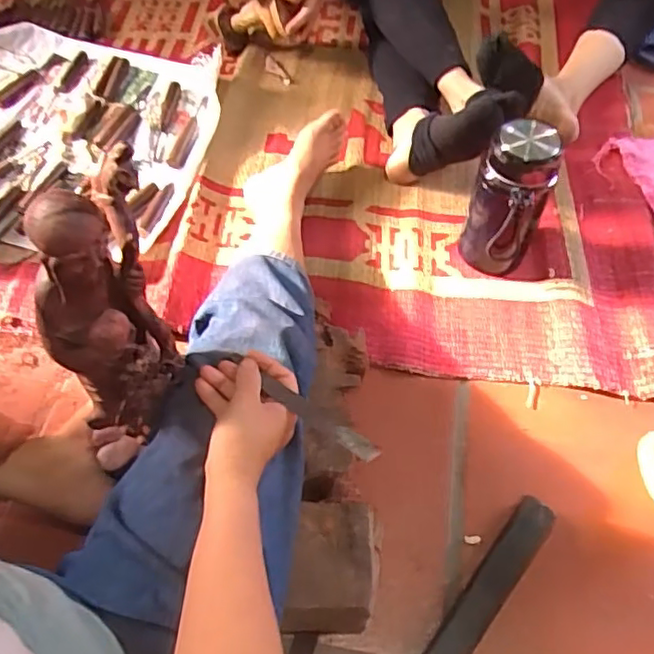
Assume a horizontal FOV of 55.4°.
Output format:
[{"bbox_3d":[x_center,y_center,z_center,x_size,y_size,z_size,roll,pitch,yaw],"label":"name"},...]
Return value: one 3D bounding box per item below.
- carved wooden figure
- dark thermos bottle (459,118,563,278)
[{"bbox_3d":[-0.177,0.002,0.508,0.072,0.265,0.074,11,44,9],"label":"carved wooden figure"},{"bbox_3d":[0.249,-0.183,0.854,0.101,0.216,0.133,20,57,14],"label":"dark thermos bottle"}]

